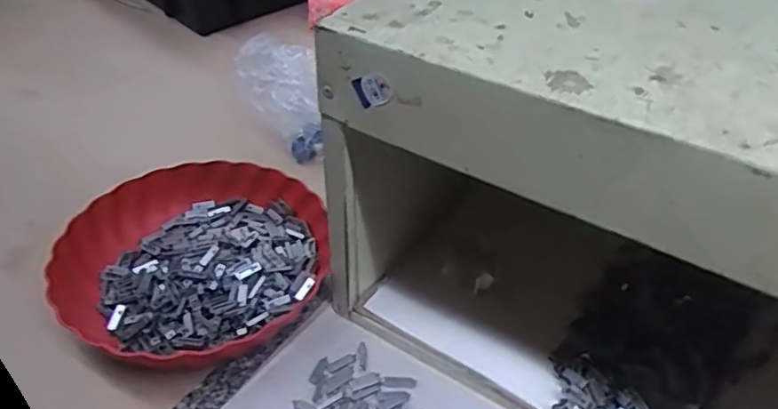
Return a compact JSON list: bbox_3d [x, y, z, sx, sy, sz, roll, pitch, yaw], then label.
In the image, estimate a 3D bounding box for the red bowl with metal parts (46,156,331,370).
[{"bbox_3d":[-0.174,0.051,0.581,0.225,0.057,0.235,1,40,-1],"label":"red bowl with metal parts"}]

